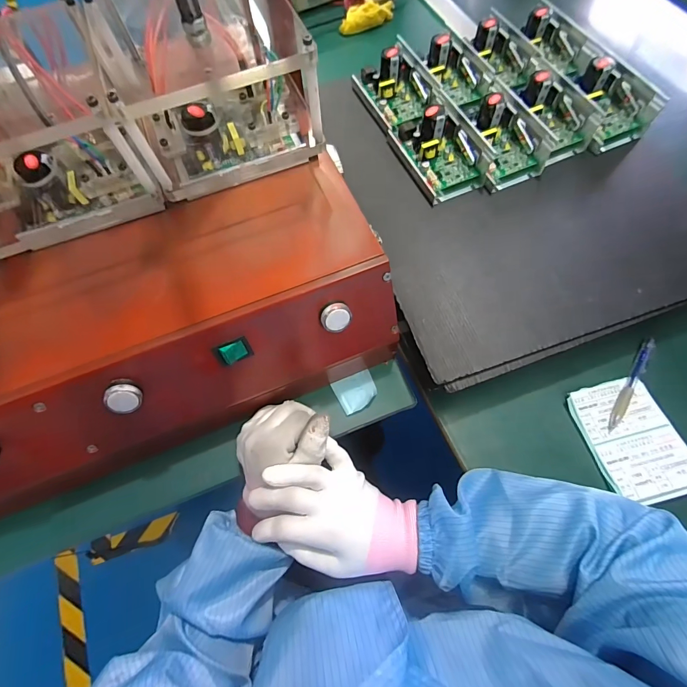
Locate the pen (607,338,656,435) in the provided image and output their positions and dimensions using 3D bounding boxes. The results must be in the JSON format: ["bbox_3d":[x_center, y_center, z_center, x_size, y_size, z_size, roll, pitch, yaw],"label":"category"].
[{"bbox_3d":[0.340,0.047,0.433,0.013,0.007,0.135,33,72,15],"label":"pen"}]

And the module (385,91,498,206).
[{"bbox_3d":[0.121,-0.253,0.472,0.085,0.055,0.130,-23,68,-7],"label":"module"}]

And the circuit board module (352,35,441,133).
[{"bbox_3d":[0.072,-0.364,0.516,0.084,0.047,0.123,-24,68,-7],"label":"circuit board module"}]

